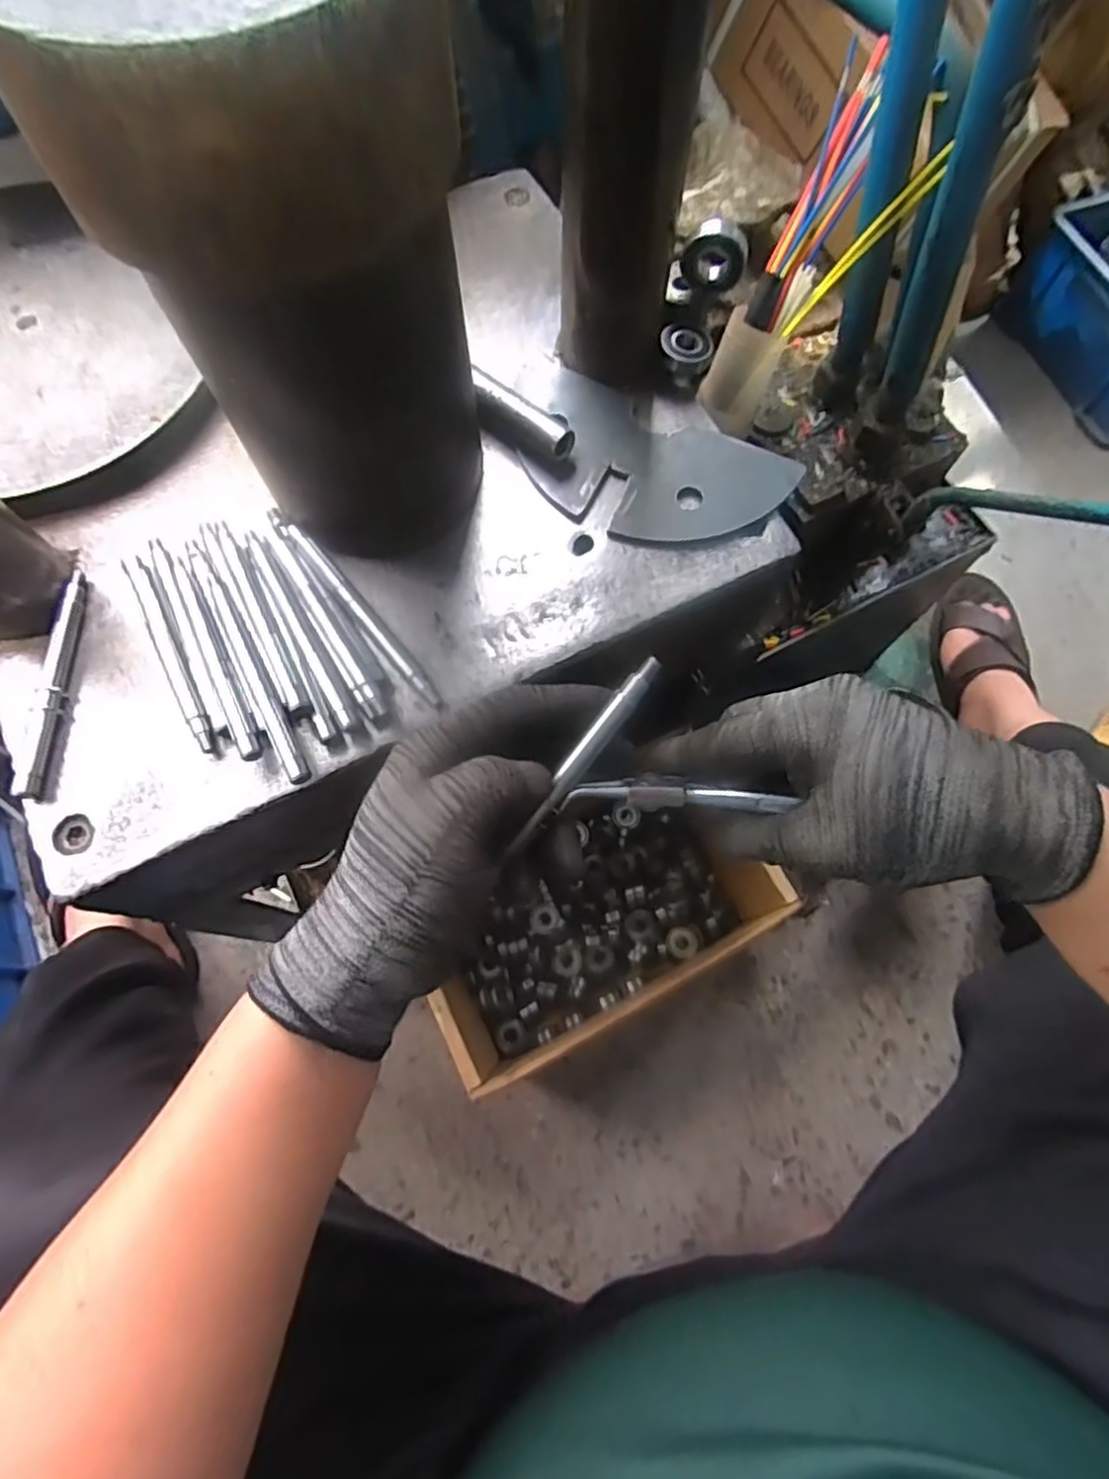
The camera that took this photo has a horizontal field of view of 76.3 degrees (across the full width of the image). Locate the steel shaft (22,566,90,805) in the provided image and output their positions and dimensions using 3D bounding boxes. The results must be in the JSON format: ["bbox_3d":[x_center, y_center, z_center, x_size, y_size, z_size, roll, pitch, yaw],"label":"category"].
[{"bbox_3d":[-0.281,-0.033,0.398,0.013,0.010,0.134,-2,71,0],"label":"steel shaft"}]

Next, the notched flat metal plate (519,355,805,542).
[{"bbox_3d":[0.058,-0.167,0.441,0.163,0.010,0.097,29,74,10],"label":"notched flat metal plate"}]

